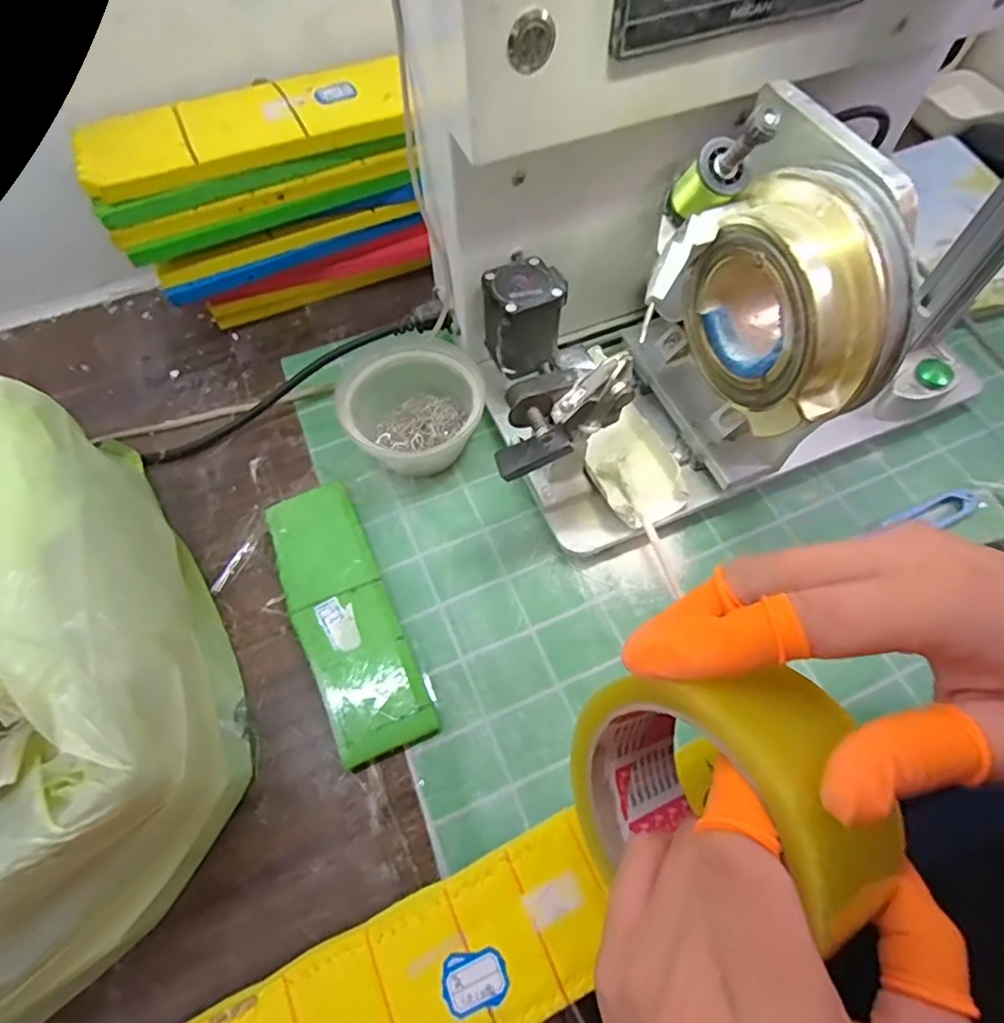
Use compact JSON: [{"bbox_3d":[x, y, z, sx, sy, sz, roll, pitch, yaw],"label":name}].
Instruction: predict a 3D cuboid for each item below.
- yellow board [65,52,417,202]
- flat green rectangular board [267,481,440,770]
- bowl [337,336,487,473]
[{"bbox_3d":[-0.176,-0.272,0.404,0.221,0.011,0.082,-18,63,-9],"label":"yellow board"},{"bbox_3d":[-0.100,0.061,0.361,0.056,0.015,0.178,-23,64,-12],"label":"flat green rectangular board"},{"bbox_3d":[-0.067,-0.074,0.420,0.100,0.053,0.098,-26,65,-13],"label":"bowl"}]

